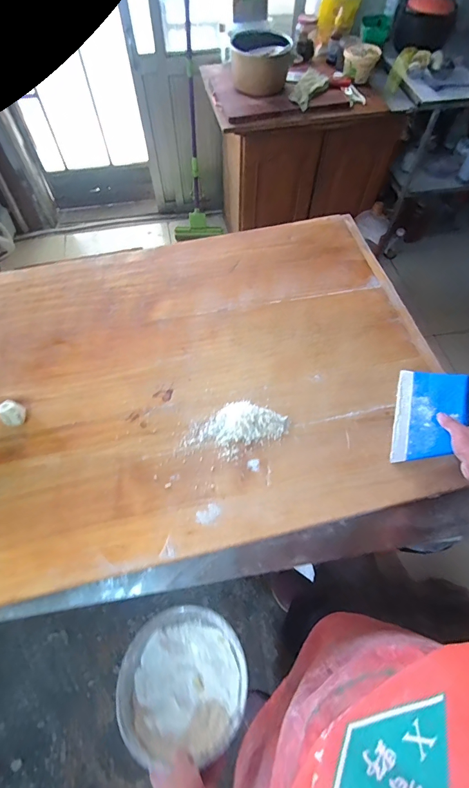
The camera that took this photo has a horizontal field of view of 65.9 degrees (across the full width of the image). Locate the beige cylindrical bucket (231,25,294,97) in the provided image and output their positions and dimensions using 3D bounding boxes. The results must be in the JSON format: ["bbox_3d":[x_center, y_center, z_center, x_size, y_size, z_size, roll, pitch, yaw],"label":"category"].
[{"bbox_3d":[0.099,-1.236,1.357,0.215,0.138,0.225,4,62,1],"label":"beige cylindrical bucket"}]

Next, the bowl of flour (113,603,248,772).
[{"bbox_3d":[-0.087,0.463,0.596,0.205,0.073,0.190,0,59,0],"label":"bowl of flour"}]

